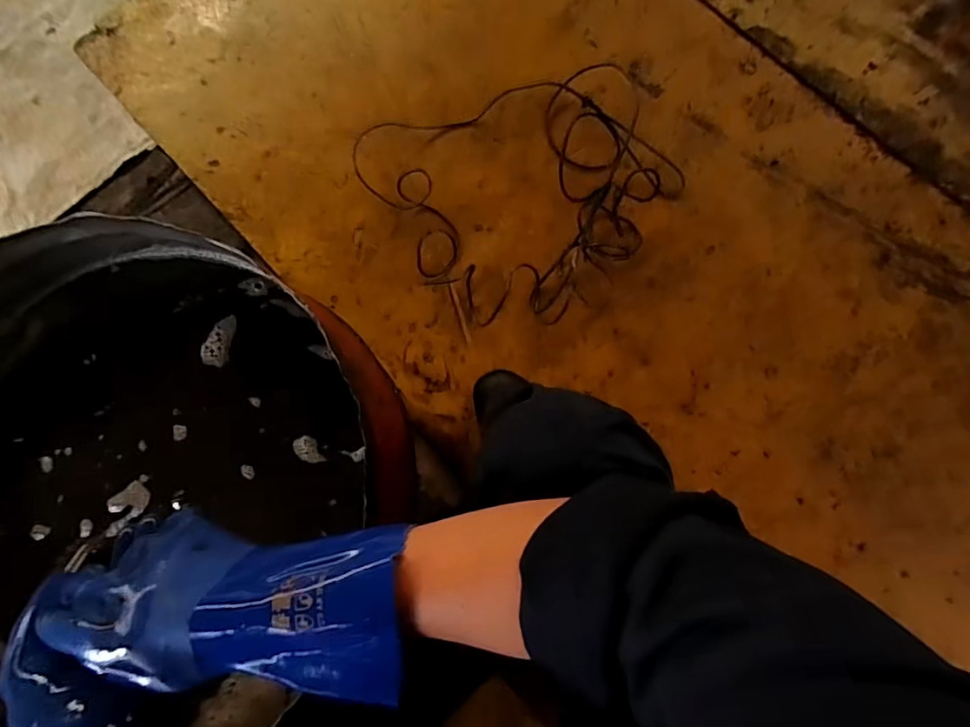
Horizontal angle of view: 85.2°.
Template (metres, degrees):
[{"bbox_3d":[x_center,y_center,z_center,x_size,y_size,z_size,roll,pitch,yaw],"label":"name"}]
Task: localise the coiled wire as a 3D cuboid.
[{"bbox_3d":[0.051,-0.311,0.847,0.432,0.079,0.436,-1,81,4],"label":"coiled wire"}]

